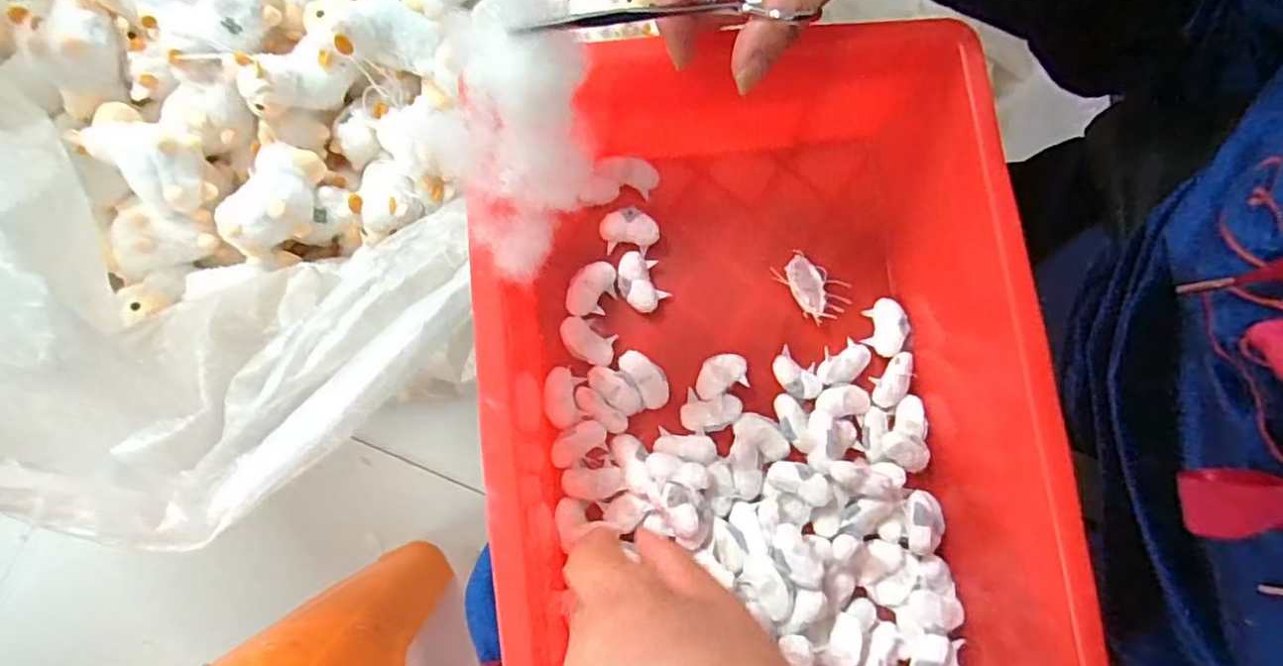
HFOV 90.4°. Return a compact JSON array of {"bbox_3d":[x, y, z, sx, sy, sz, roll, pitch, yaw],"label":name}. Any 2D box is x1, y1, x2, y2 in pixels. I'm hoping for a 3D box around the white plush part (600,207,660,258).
[{"bbox_3d":[-0.007,-0.057,0.361,0.031,0.011,0.024,-12,79,-3],"label":"white plush part"}]

